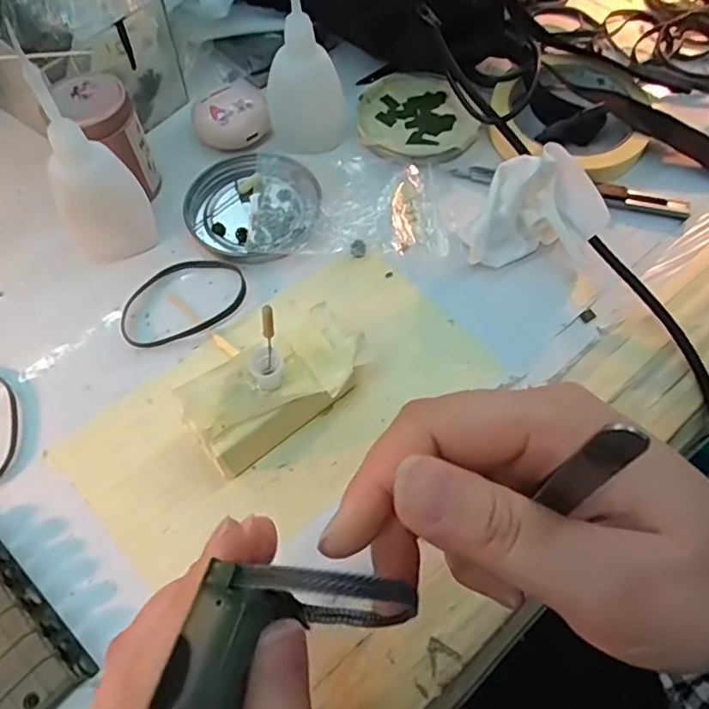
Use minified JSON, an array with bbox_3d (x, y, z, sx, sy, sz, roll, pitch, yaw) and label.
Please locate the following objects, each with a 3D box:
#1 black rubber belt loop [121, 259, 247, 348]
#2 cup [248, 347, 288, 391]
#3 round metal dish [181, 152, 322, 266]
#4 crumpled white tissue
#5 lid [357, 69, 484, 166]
[{"bbox_3d":[-0.094,-0.031,0.315,0.070,0.005,0.047,-26,63,-12],"label":"black rubber belt loop"},{"bbox_3d":[-0.038,0.007,0.251,0.014,0.014,0.013,-1,61,1],"label":"cup"},{"bbox_3d":[-0.060,-0.087,0.337,0.077,0.008,0.078,-1,61,1],"label":"round metal dish"},{"bbox_3d":[0.097,-0.078,0.312,0.070,0.045,0.046,4,62,3],"label":"crumpled white tissue"},{"bbox_3d":[0.039,-0.154,0.379,0.075,0.010,0.081,-1,61,1],"label":"lid"}]

